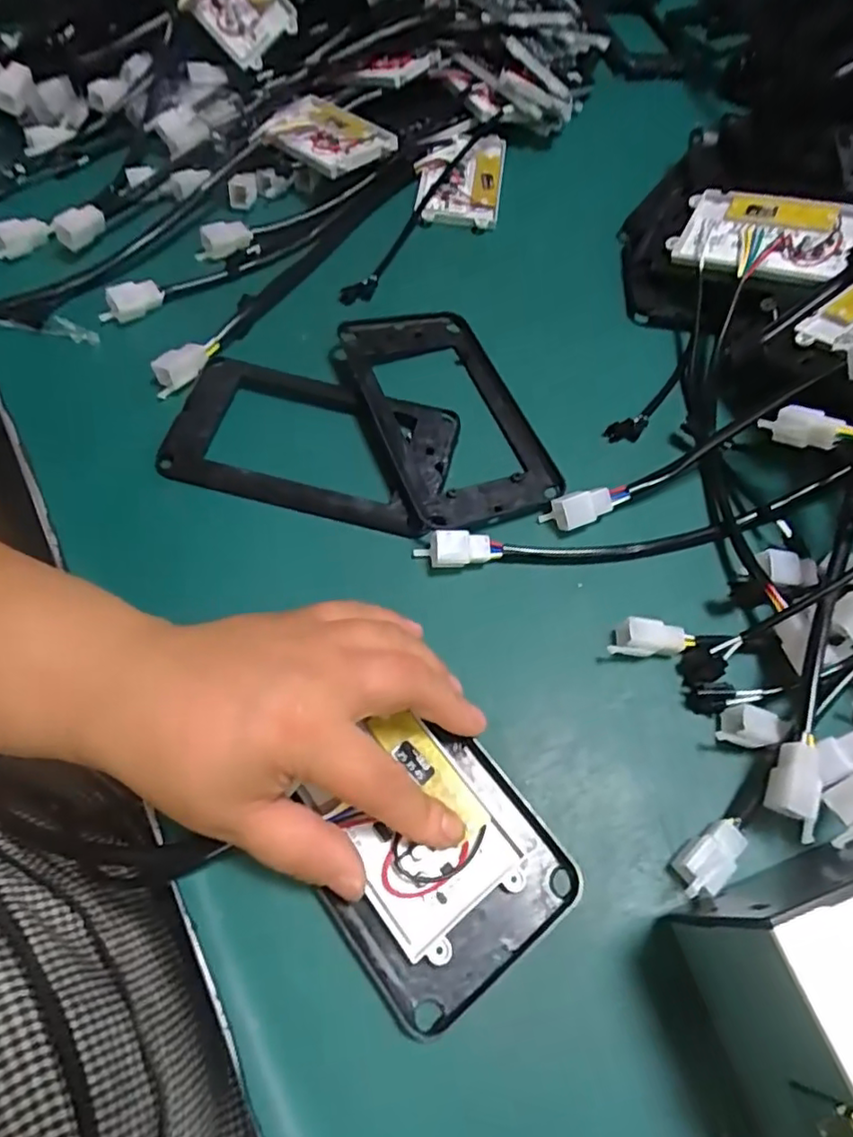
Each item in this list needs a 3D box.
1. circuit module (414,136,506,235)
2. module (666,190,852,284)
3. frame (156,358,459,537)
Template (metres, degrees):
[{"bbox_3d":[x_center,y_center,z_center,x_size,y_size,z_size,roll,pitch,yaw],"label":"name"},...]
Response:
[{"bbox_3d":[0.025,-0.291,0.467,0.062,0.014,0.096,8,62,1],"label":"circuit module"},{"bbox_3d":[0.221,-0.215,0.406,0.112,0.010,0.069,18,77,22],"label":"module"},{"bbox_3d":[-0.063,-0.073,0.354,0.152,0.012,0.088,14,62,4],"label":"frame"}]

